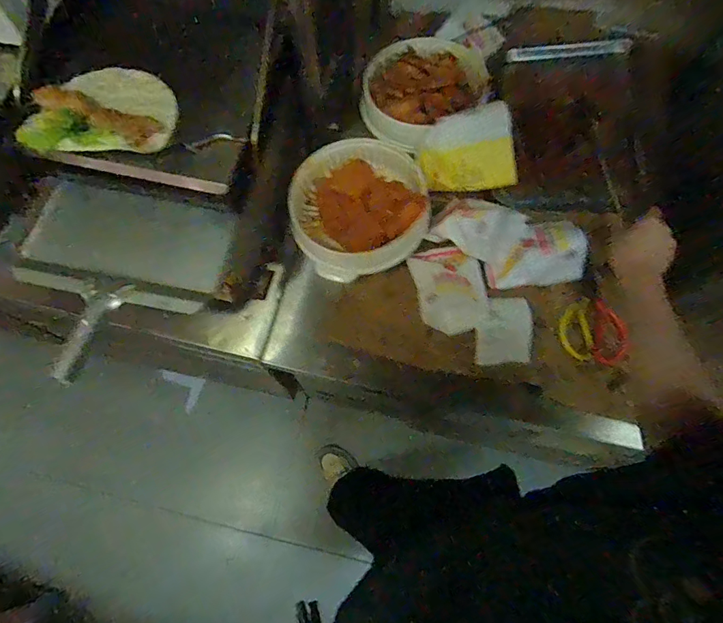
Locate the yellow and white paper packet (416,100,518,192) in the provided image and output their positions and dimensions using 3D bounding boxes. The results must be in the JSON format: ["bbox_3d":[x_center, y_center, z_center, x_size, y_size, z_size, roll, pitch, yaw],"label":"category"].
[{"bbox_3d":[0.161,-0.243,0.629,0.141,0.025,0.119,-14,105,3],"label":"yellow and white paper packet"}]

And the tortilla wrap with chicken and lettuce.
[{"bbox_3d":[-0.375,-0.294,0.578,0.202,0.028,0.185,-16,70,-8],"label":"tortilla wrap with chicken and lettuce"}]

